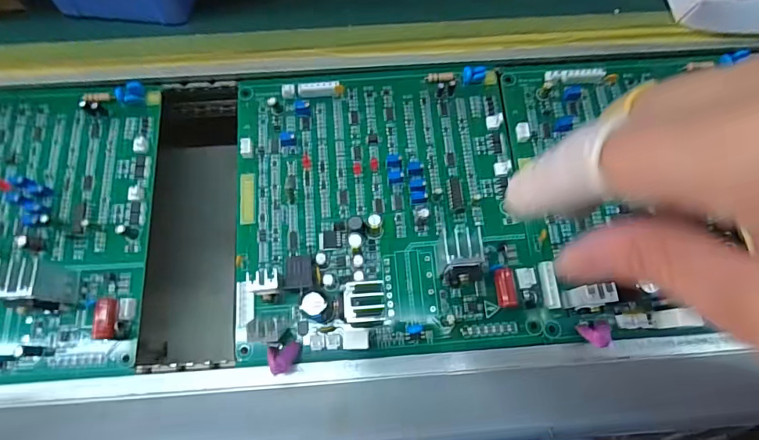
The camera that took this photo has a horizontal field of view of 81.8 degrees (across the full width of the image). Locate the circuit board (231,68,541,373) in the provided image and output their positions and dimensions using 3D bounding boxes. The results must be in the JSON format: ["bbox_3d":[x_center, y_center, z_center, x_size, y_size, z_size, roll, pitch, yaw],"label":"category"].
[{"bbox_3d":[0.000,-0.015,0.262,0.175,0.039,0.180,-5,74,-2],"label":"circuit board"}]

